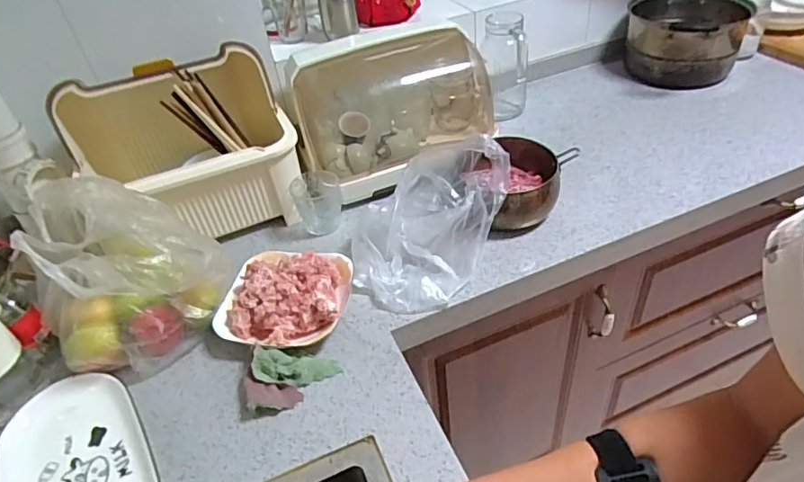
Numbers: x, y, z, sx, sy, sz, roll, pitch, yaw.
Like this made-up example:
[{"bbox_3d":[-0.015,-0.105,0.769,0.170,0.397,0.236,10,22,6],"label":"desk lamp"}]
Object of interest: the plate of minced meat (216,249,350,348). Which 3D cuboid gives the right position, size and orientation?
[{"bbox_3d":[-0.169,0.073,0.747,0.182,0.077,0.158,0,41,9],"label":"plate of minced meat"}]

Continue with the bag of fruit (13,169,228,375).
[{"bbox_3d":[-0.381,0.041,0.713,0.227,0.207,0.207,29,52,35],"label":"bag of fruit"}]

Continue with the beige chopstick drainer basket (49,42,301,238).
[{"bbox_3d":[-0.344,-0.138,0.845,0.336,0.242,0.157,-16,41,-10],"label":"beige chopstick drainer basket"}]

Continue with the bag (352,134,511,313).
[{"bbox_3d":[0.026,-0.034,0.784,0.185,0.139,0.239,21,48,30],"label":"bag"}]

